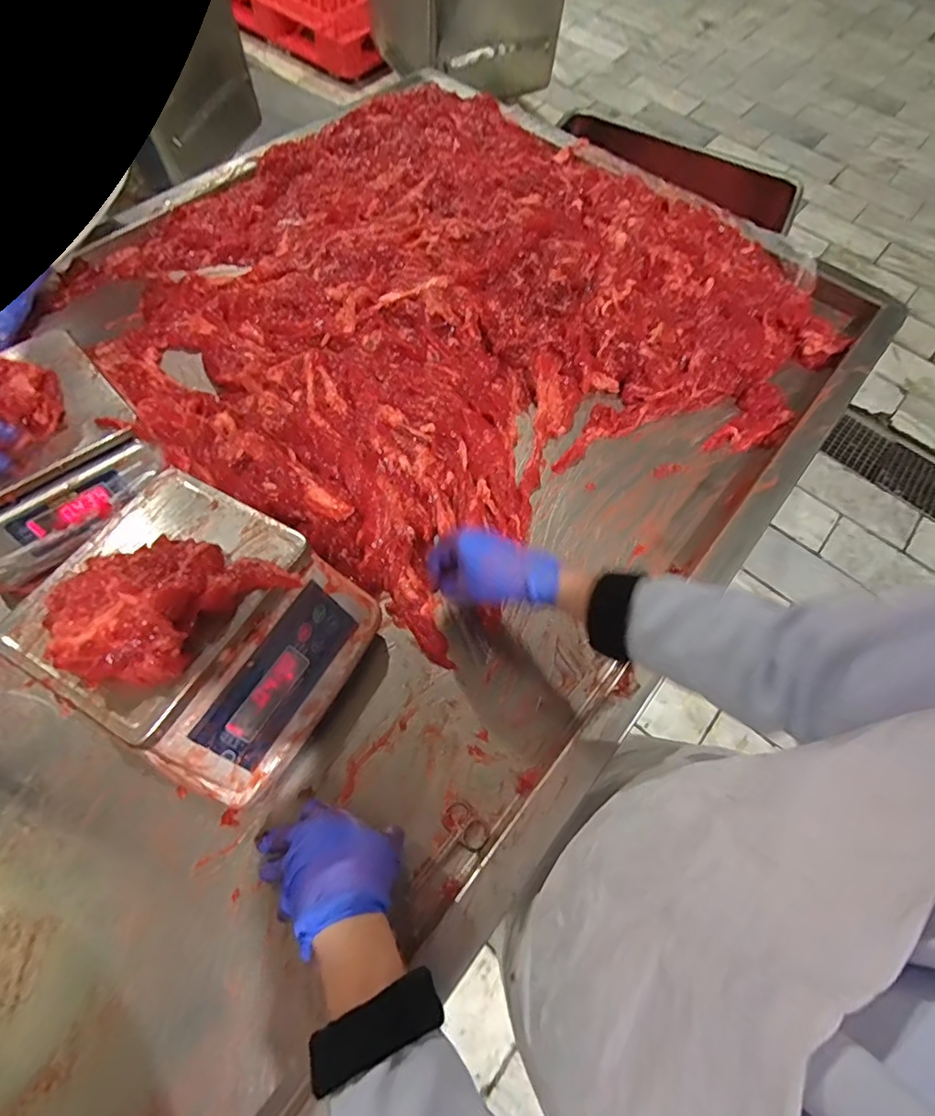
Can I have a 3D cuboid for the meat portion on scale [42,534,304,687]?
[{"bbox_3d":[-0.245,0.028,0.419,0.114,0.042,0.157,39,69,14],"label":"meat portion on scale"}]

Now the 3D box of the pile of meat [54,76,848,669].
[{"bbox_3d":[-0.027,-0.401,0.785,0.882,0.074,0.880,-39,73,-19],"label":"pile of meat"}]

